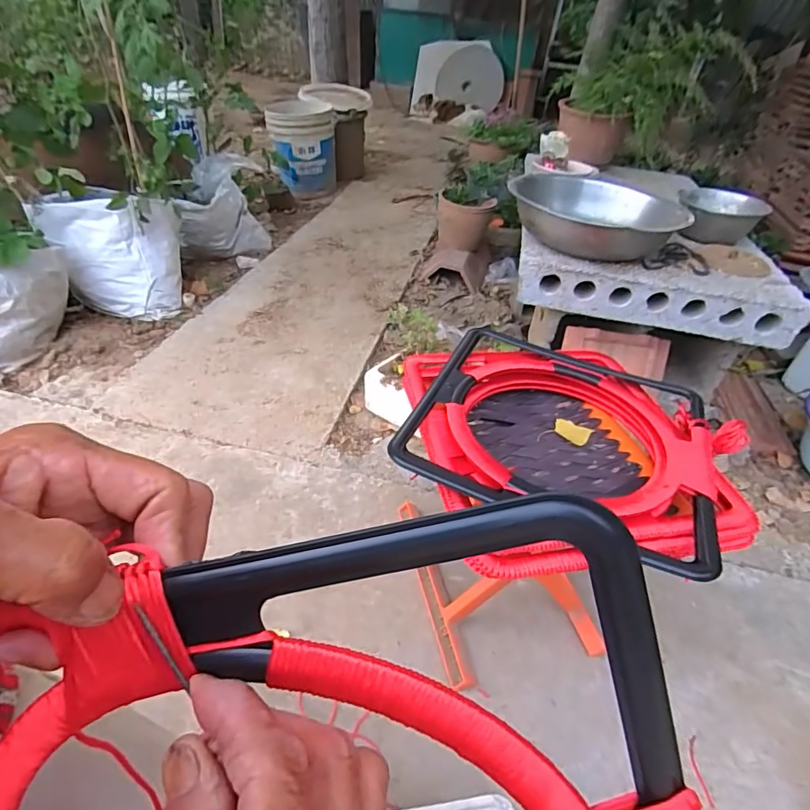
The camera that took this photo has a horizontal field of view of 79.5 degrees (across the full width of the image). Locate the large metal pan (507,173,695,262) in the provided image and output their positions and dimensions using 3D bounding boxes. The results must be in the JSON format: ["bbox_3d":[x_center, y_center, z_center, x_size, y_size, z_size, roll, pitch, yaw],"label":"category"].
[{"bbox_3d":[0.345,-0.354,0.906,0.295,0.071,0.296,4,40,0],"label":"large metal pan"}]

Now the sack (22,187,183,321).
[{"bbox_3d":[-0.806,-0.416,1.351,0.301,0.279,0.210,1,41,-4],"label":"sack"}]

